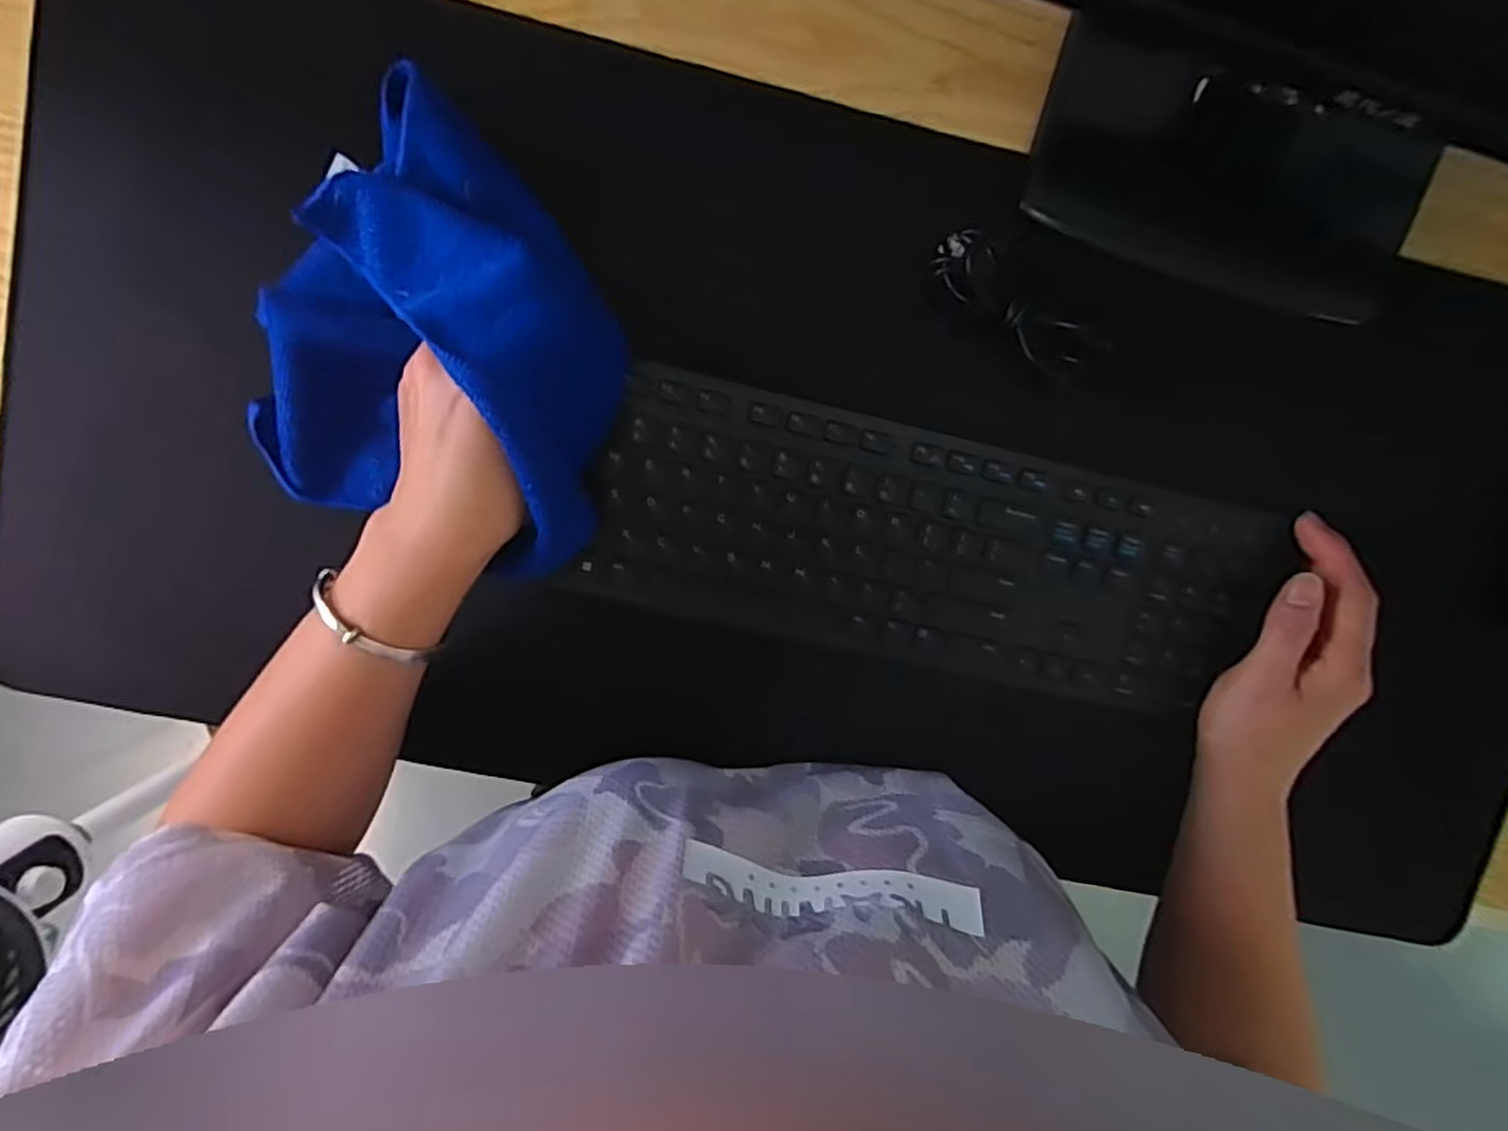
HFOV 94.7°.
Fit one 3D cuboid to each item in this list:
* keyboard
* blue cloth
[{"bbox_3d":[0.093,-0.010,0.372,0.357,0.025,0.122,11,92,-3],"label":"keyboard"},{"bbox_3d":[-0.144,-0.112,0.319,0.167,0.098,0.194,17,92,-5],"label":"blue cloth"}]

